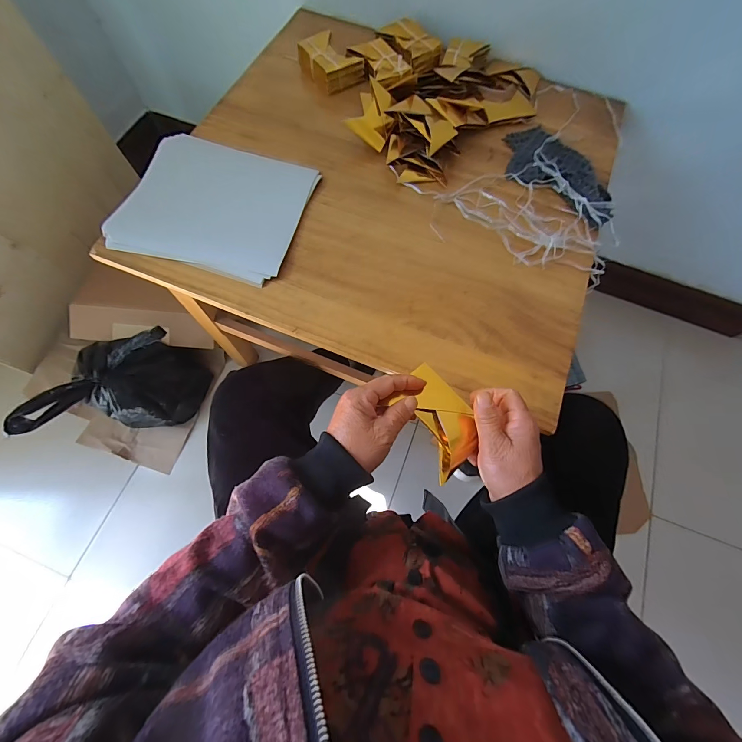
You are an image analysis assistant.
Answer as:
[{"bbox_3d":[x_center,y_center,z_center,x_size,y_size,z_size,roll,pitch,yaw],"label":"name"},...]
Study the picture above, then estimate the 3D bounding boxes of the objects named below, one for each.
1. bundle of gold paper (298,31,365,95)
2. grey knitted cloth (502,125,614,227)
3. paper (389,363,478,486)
[{"bbox_3d":[-0.072,-0.550,0.616,0.081,0.036,0.105,-34,75,-13],"label":"bundle of gold paper"},{"bbox_3d":[0.292,-0.314,0.549,0.113,0.023,0.219,-25,73,-11],"label":"grey knitted cloth"},{"bbox_3d":[0.064,0.049,0.349,0.072,0.018,0.094,-40,76,-15],"label":"paper"}]

